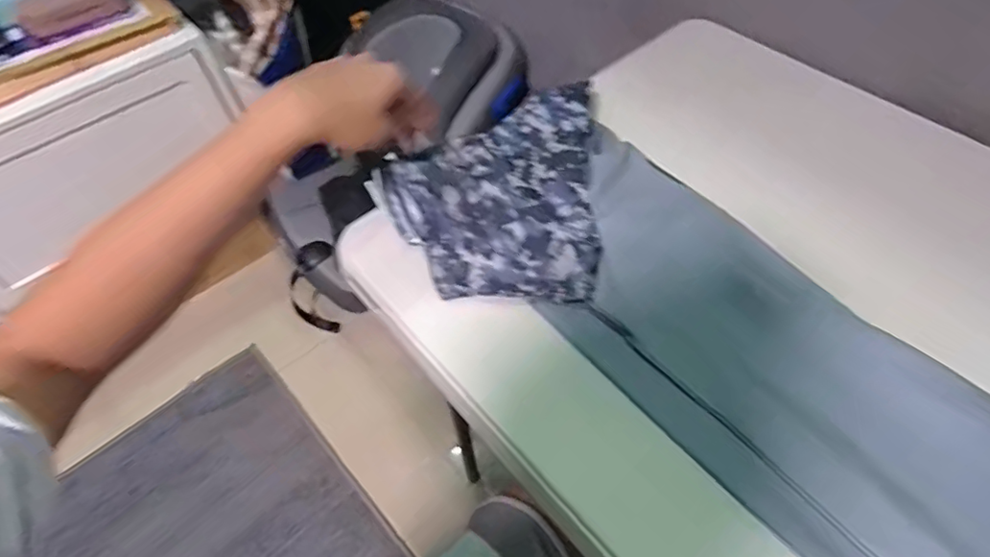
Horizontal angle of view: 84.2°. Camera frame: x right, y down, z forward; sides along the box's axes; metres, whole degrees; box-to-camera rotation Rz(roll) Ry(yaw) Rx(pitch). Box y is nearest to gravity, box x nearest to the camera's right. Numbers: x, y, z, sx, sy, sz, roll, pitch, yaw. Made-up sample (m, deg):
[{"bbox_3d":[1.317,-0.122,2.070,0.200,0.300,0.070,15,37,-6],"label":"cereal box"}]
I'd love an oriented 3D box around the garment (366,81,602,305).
[{"bbox_3d":[-0.007,-0.100,0.552,0.210,0.042,0.267,1,54,4],"label":"garment"}]

